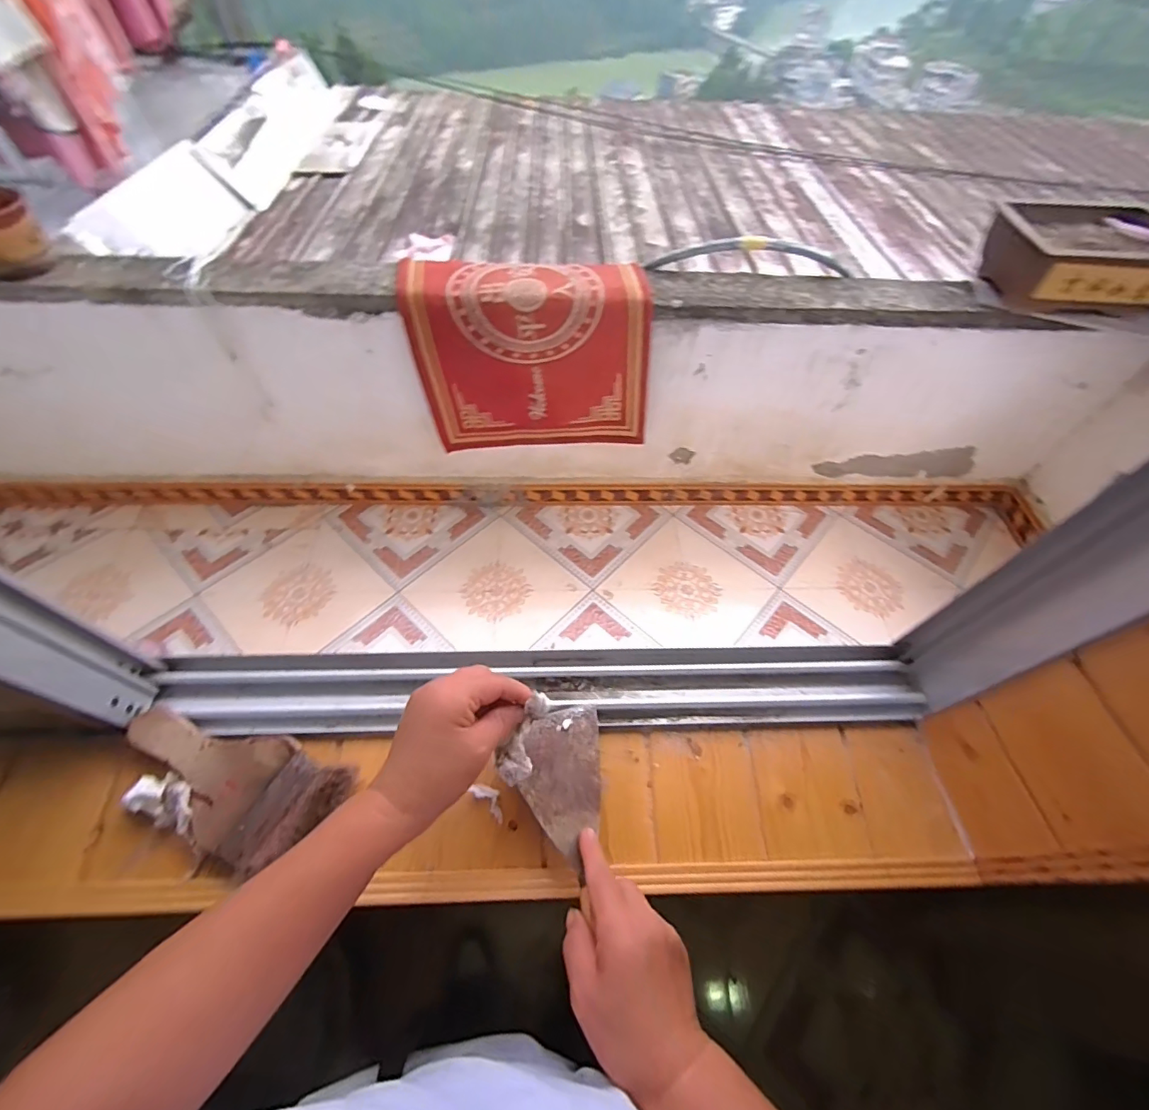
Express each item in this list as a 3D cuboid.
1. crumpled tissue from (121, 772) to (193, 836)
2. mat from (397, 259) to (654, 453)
[{"bbox_3d":[-0.333,0.201,0.418,0.056,0.022,0.037,11,58,4],"label":"crumpled tissue"},{"bbox_3d":[-0.107,-0.533,1.389,0.601,0.440,0.227,1,58,-3],"label":"mat"}]

